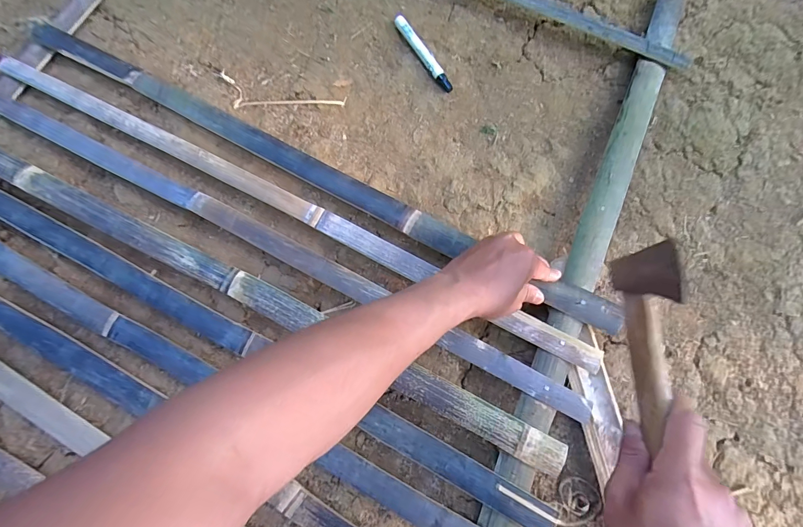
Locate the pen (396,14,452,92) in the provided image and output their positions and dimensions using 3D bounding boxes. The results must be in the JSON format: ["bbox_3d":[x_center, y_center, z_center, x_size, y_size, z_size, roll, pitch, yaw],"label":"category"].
[{"bbox_3d":[0.032,-0.307,0.554,0.017,0.018,0.142,-31,76,-8],"label":"pen"}]

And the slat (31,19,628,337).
[{"bbox_3d":[-0.142,-0.134,0.490,0.885,0.019,0.036,28,76,8],"label":"slat"}]

